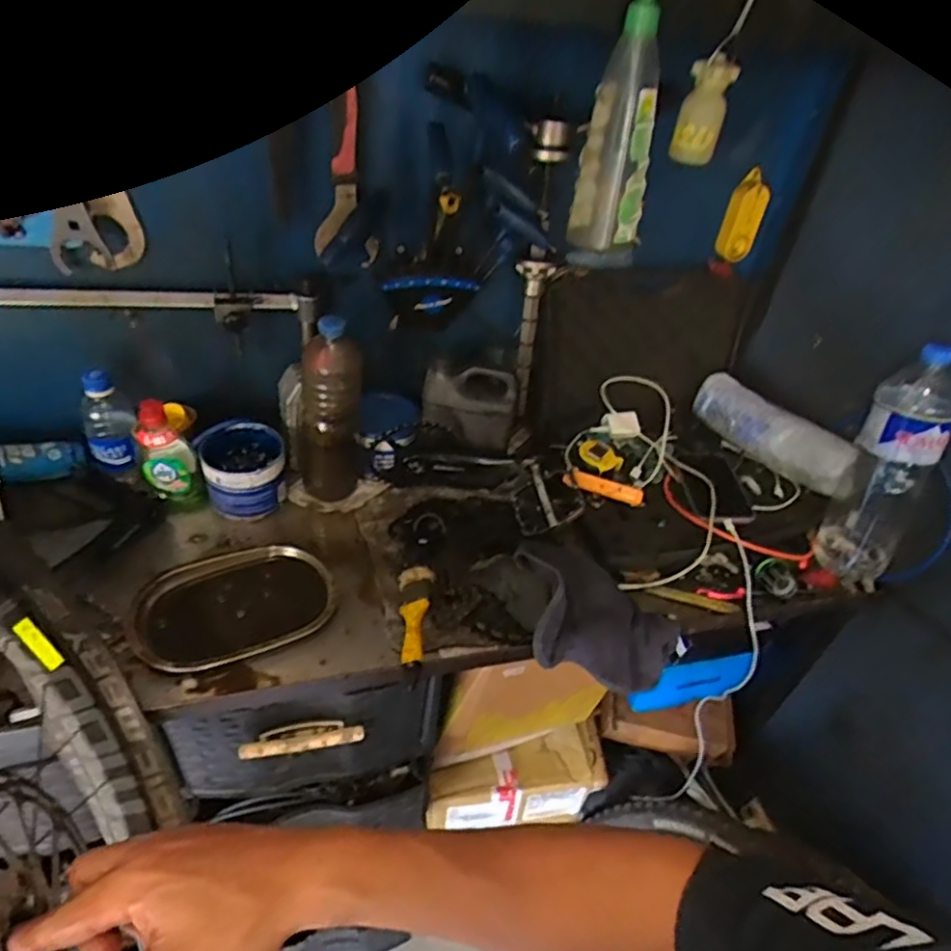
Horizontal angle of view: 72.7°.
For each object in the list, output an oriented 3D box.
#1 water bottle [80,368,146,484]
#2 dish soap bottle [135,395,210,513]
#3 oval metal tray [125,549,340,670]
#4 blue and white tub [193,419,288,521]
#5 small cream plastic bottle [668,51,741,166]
[{"bbox_3d":[-0.479,-0.067,0.853,0.059,0.153,0.065,-2,41,-11],"label":"water bottle"},{"bbox_3d":[-0.403,-0.027,0.845,0.064,0.164,0.061,-18,47,-28],"label":"dish soap bottle"},{"bbox_3d":[-0.272,0.152,0.740,0.212,0.031,0.146,-18,46,-27],"label":"oval metal tray"},{"bbox_3d":[-0.309,-0.010,0.865,0.103,0.097,0.104,4,40,-4],"label":"blue and white tub"},{"bbox_3d":[0.209,-0.335,0.596,0.039,0.085,0.033,13,40,6],"label":"small cream plastic bottle"}]

